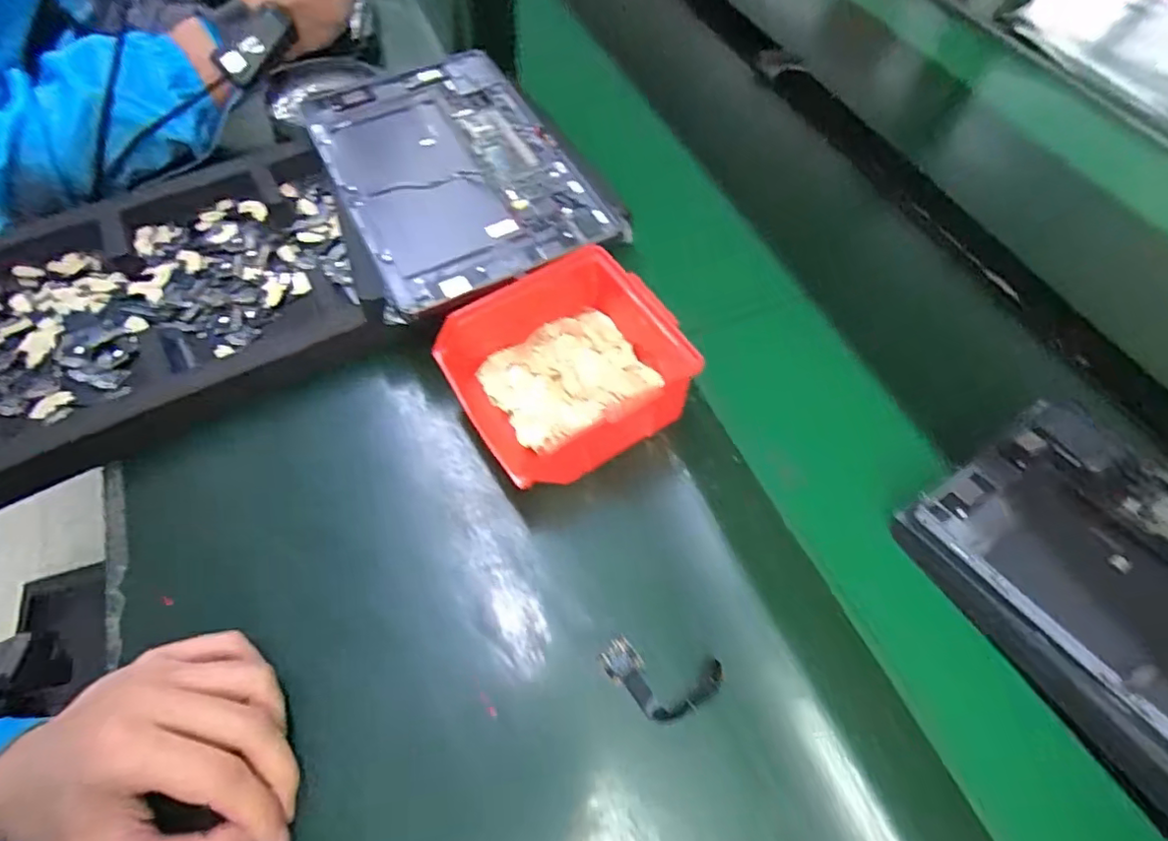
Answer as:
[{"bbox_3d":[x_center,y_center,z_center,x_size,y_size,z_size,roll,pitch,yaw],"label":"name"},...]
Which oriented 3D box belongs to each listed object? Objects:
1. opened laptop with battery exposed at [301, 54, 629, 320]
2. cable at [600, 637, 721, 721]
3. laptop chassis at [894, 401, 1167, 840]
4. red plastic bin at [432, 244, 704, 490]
[{"bbox_3d":[-0.105,-0.205,0.478,0.180,0.016,0.270,-25,65,-13],"label":"opened laptop with battery exposed"},{"bbox_3d":[0.041,0.144,0.323,0.065,0.011,0.034,13,59,4],"label":"cable"},{"bbox_3d":[0.324,0.109,0.326,0.190,0.034,0.247,-29,61,-19],"label":"laptop chassis"},{"bbox_3d":[-0.007,-0.031,0.393,0.142,0.070,0.122,-30,61,-12],"label":"red plastic bin"}]

